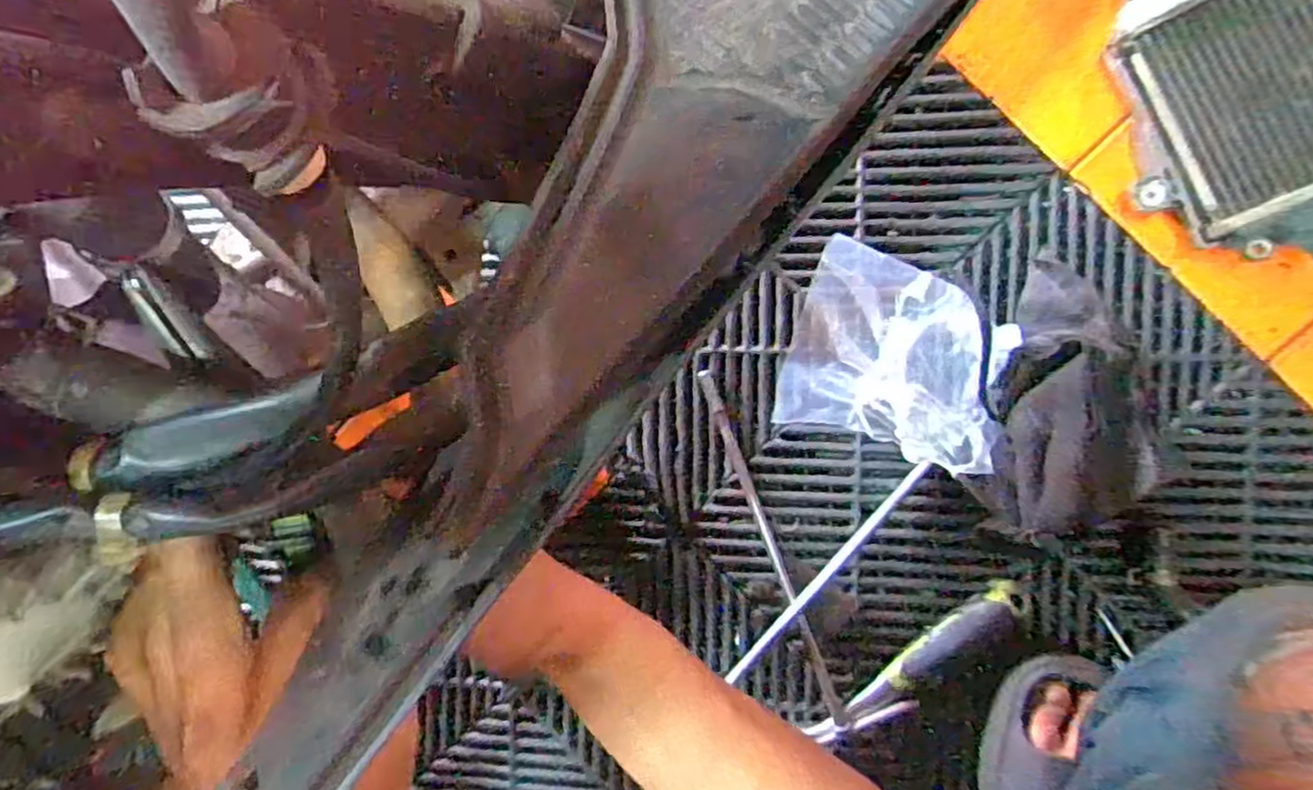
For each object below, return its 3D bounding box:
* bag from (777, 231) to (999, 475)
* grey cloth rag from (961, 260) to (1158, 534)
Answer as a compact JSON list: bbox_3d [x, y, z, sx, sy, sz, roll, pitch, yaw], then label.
[{"bbox_3d":[0.181,-0.026,0.534,0.160,0.080,0.136,16,95,7],"label":"bag"},{"bbox_3d":[0.292,0.000,0.507,0.112,0.092,0.190,0,93,8],"label":"grey cloth rag"}]

